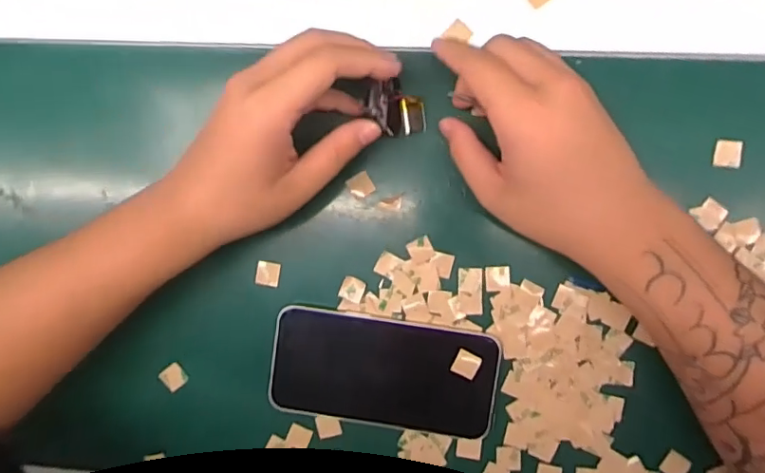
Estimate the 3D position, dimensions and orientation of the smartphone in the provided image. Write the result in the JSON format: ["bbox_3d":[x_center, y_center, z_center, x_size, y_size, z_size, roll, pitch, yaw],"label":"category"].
[{"bbox_3d":[0.001,0.091,0.360,0.145,0.014,0.074,9,94,5],"label":"smartphone"}]

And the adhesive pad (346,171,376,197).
[{"bbox_3d":[-0.014,-0.033,0.354,0.015,0.004,0.015,-28,90,6],"label":"adhesive pad"}]

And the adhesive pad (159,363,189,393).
[{"bbox_3d":[-0.144,0.097,0.377,0.015,0.006,0.016,-37,89,6],"label":"adhesive pad"}]

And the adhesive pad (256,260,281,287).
[{"bbox_3d":[-0.077,0.025,0.365,0.015,0.004,0.016,12,94,5],"label":"adhesive pad"}]

